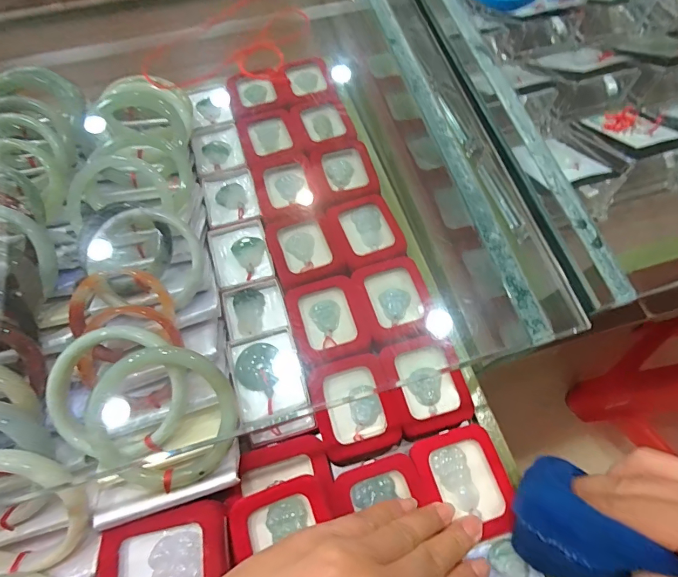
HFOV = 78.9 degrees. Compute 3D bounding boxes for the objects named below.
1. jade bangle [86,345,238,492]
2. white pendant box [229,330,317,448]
[{"bbox_3d":[-0.098,0.077,0.234,0.076,0.019,0.086,5,95,-8],"label":"jade bangle"},{"bbox_3d":[-0.047,0.069,0.289,0.047,0.018,0.069,-15,70,-7],"label":"white pendant box"}]

